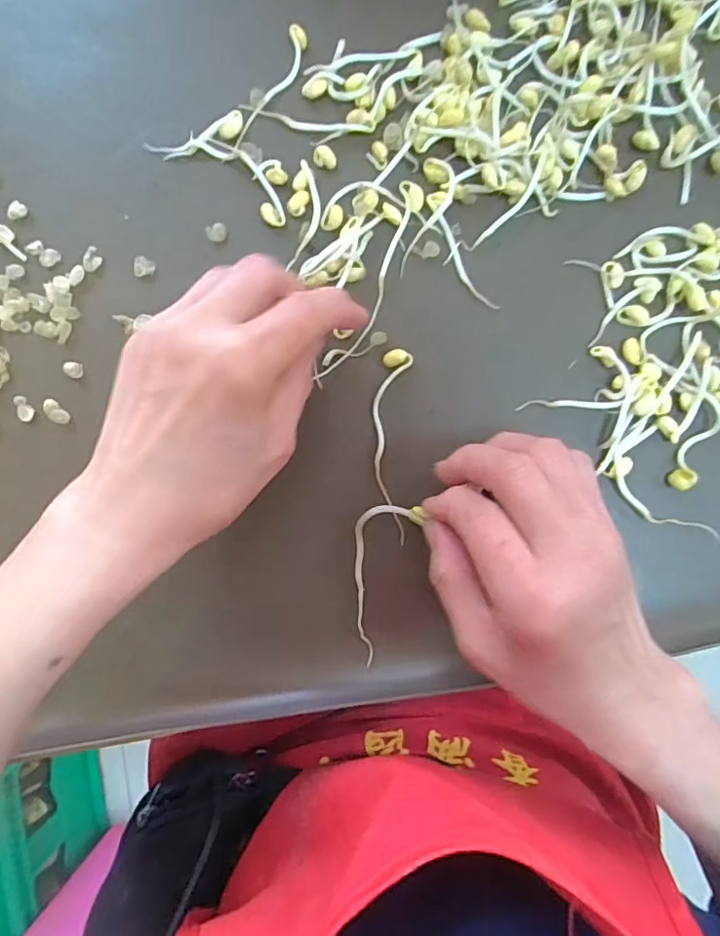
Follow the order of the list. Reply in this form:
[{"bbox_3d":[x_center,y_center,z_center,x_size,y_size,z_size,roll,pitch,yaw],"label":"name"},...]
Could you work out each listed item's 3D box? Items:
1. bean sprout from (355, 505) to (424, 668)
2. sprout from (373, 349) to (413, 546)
[{"bbox_3d":[0.009,0.058,0.277,0.030,0.007,0.081,9,91,3],"label":"bean sprout"},{"bbox_3d":[0.015,-0.012,0.279,0.019,0.005,0.096,3,89,3],"label":"sprout"}]

